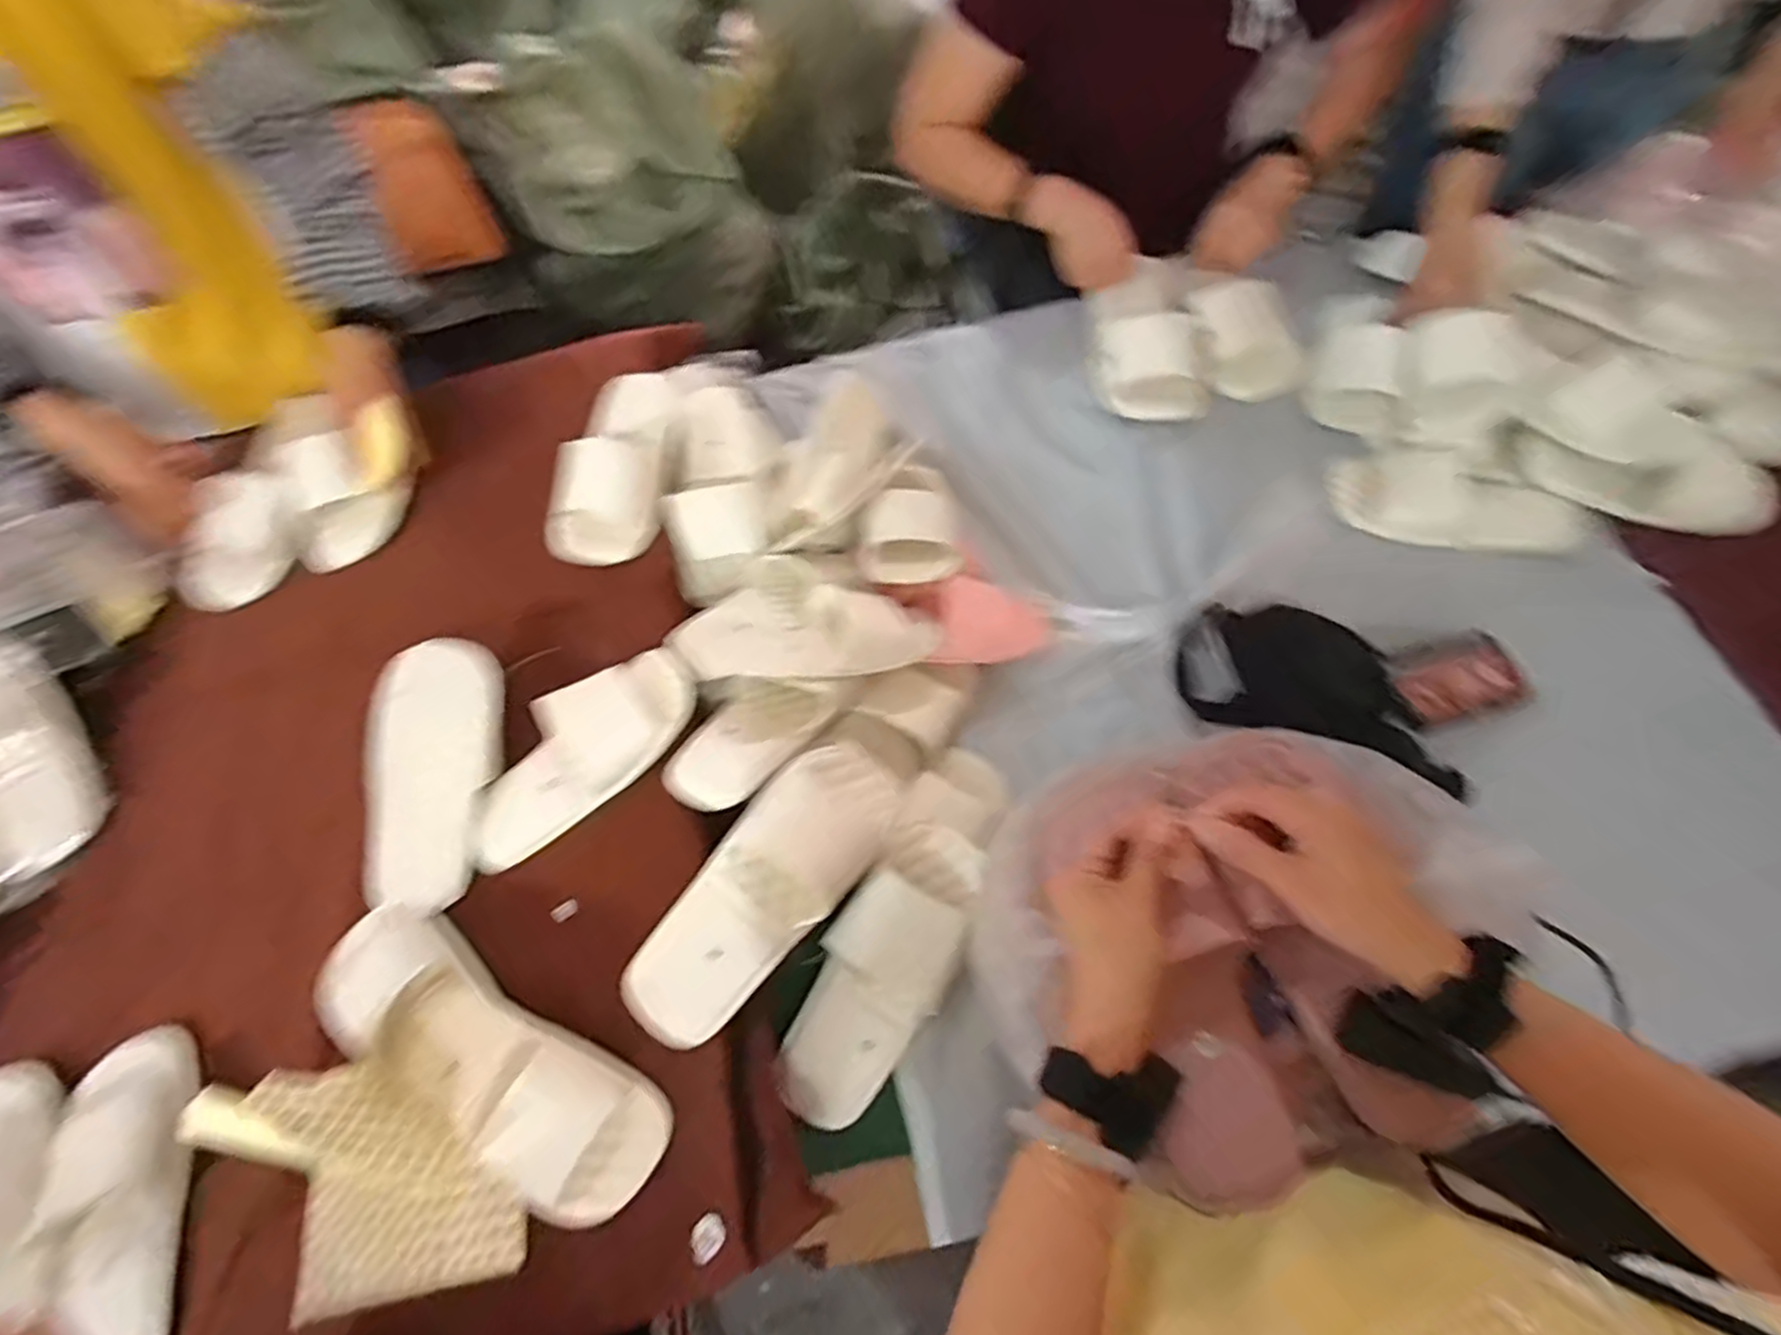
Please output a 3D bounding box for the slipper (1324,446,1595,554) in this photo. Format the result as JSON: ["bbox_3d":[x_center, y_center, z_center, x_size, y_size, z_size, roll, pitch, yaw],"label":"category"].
[{"bbox_3d":[0.632,-0.186,0.850,0.248,0.051,0.104,3,67,9],"label":"slipper"}]

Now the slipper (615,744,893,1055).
[{"bbox_3d":[-0.105,0.188,0.648,0.103,0.076,0.263,40,76,21],"label":"slipper"}]

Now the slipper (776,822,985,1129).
[{"bbox_3d":[-0.008,0.275,0.679,0.100,0.065,0.271,28,93,16],"label":"slipper"}]

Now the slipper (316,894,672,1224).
[{"bbox_3d":[-0.325,0.310,0.614,0.330,0.046,0.107,28,73,18],"label":"slipper"}]

